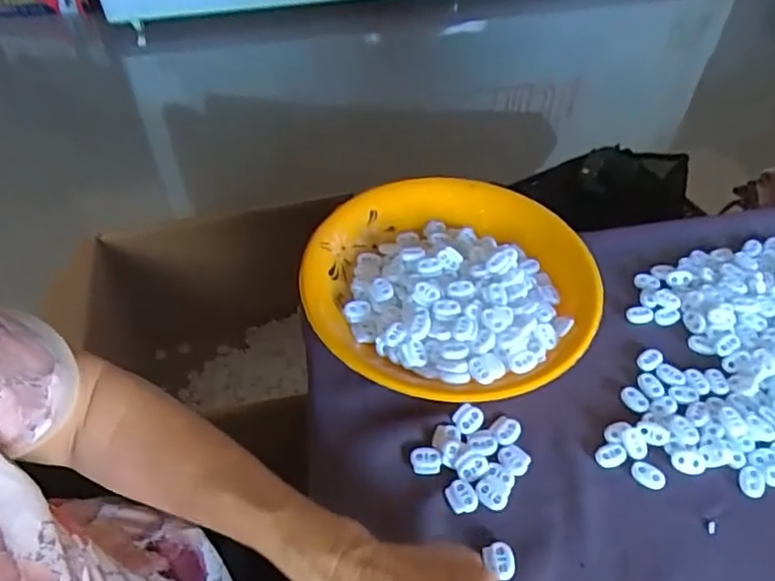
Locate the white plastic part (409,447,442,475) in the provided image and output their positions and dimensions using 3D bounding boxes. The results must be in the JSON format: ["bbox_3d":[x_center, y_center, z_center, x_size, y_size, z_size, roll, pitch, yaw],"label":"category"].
[{"bbox_3d":[0.027,0.118,0.421,0.021,0.005,0.018,4,49,2],"label":"white plastic part"}]

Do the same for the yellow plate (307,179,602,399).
[{"bbox_3d":[0.051,-0.007,0.513,0.233,0.038,0.239,1,49,-1],"label":"yellow plate"}]

